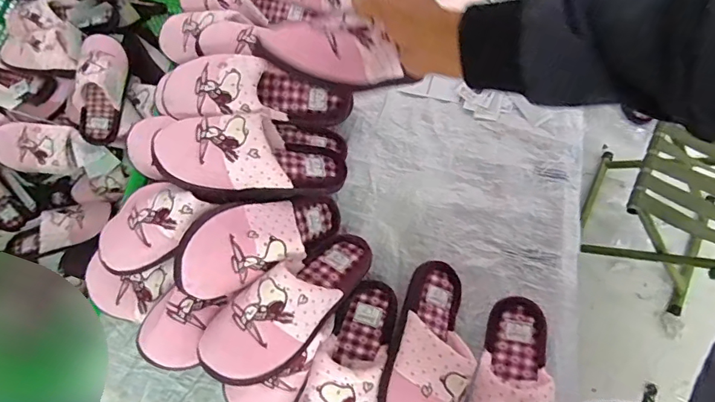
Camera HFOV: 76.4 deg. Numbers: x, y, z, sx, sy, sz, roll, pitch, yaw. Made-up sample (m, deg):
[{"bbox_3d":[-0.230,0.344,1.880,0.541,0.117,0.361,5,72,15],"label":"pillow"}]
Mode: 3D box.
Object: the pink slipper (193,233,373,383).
[{"bbox_3d":[-0.076,0.116,0.556,0.099,0.087,0.243,43,53,16],"label":"pink slipper"}]

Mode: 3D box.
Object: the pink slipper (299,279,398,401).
[{"bbox_3d":[-0.007,0.219,0.568,0.097,0.061,0.248,20,70,9],"label":"pink slipper"}]

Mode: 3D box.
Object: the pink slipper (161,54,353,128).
[{"bbox_3d":[-0.139,-0.140,0.617,0.242,0.072,0.104,5,68,3],"label":"pink slipper"}]

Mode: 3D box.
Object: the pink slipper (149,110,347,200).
[{"bbox_3d":[-0.131,-0.055,0.586,0.244,0.069,0.112,8,67,-19],"label":"pink slipper"}]

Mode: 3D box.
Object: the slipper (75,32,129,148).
[{"bbox_3d":[-0.559,-0.241,0.993,0.084,0.068,0.233,10,98,5],"label":"slipper"}]

